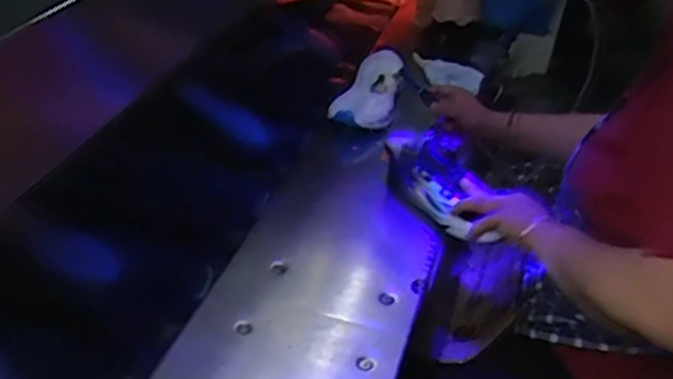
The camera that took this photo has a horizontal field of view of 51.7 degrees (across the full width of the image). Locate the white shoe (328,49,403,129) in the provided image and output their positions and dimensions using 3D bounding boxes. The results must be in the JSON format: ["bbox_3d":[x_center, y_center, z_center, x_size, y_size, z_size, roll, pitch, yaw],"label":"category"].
[{"bbox_3d":[0.061,-0.174,1.250,0.109,0.063,0.274,11,37,8],"label":"white shoe"}]

